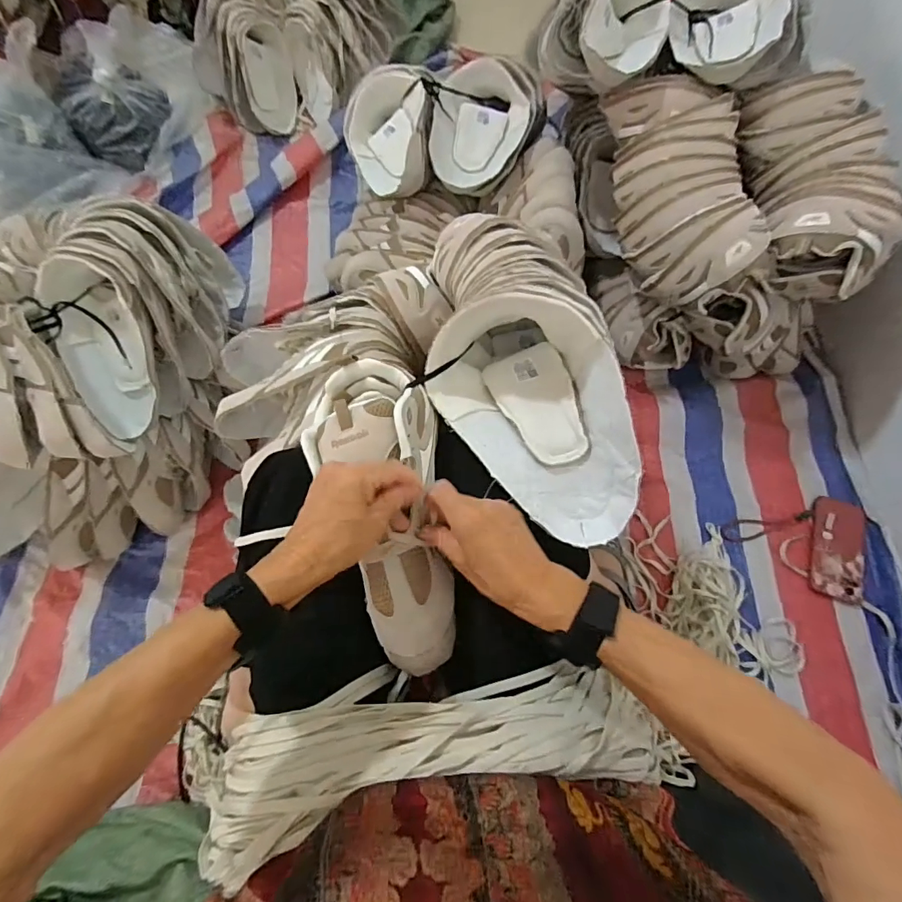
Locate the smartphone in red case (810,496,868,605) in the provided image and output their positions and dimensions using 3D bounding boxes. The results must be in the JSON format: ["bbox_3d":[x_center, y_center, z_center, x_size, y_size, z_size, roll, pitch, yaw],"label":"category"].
[{"bbox_3d":[0.619,0.154,0.754,0.077,0.018,0.161,14,69,6],"label":"smartphone in red case"}]

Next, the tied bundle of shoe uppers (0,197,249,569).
[{"bbox_3d":[-0.570,-0.111,0.703,0.482,0.296,0.469,0,68,0],"label":"tied bundle of shoe uppers"}]

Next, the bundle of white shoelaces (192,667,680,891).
[{"bbox_3d":[-0.013,0.235,0.372,0.357,0.057,0.107,-11,69,-4],"label":"bundle of white shoelaces"}]

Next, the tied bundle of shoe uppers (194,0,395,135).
[{"bbox_3d":[-0.381,-0.979,1.108,0.375,0.177,0.431,37,73,14],"label":"tied bundle of shoe uppers"}]

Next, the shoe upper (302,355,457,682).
[{"bbox_3d":[-0.058,0.054,0.414,0.108,0.056,0.279,-9,84,-3],"label":"shoe upper"}]

